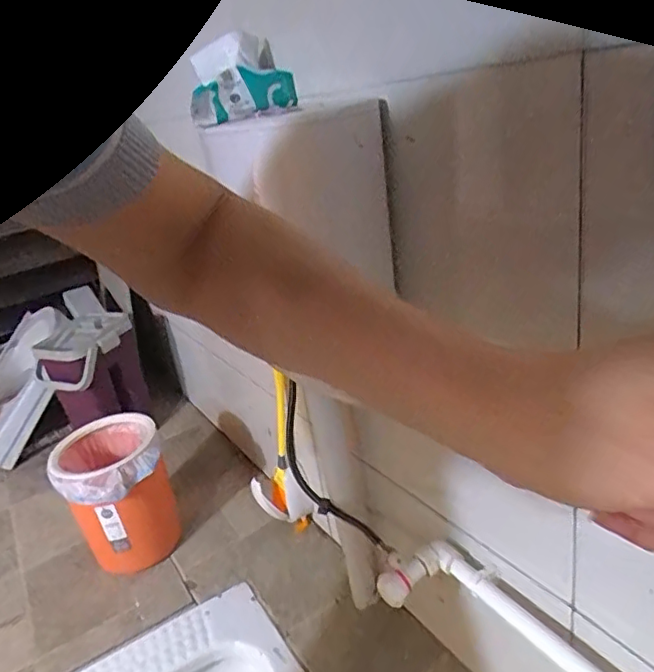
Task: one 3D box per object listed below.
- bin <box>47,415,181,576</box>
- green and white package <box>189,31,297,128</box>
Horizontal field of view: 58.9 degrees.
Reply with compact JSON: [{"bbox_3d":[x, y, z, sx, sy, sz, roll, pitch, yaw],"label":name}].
[{"bbox_3d":[-0.459,0.369,1.293,0.222,0.288,0.241,-16,23,-14],"label":"bin"},{"bbox_3d":[-0.113,-0.352,0.799,0.133,0.106,0.125,-21,28,-26],"label":"green and white package"}]

